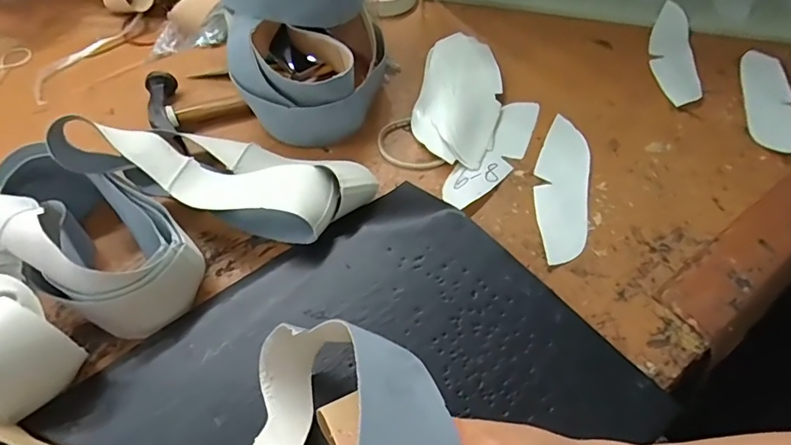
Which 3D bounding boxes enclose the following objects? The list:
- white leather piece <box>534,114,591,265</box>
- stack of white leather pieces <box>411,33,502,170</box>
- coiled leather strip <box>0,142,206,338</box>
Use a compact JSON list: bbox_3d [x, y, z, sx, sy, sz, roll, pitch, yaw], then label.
[{"bbox_3d":[0.183,-0.040,0.536,0.056,0.009,0.203,11,55,10],"label":"white leather piece"},{"bbox_3d":[0.080,-0.160,0.609,0.099,0.022,0.222,9,54,6],"label":"stack of white leather pieces"},{"bbox_3d":[-0.273,0.007,0.427,0.207,0.084,0.112,20,56,14],"label":"coiled leather strip"}]

